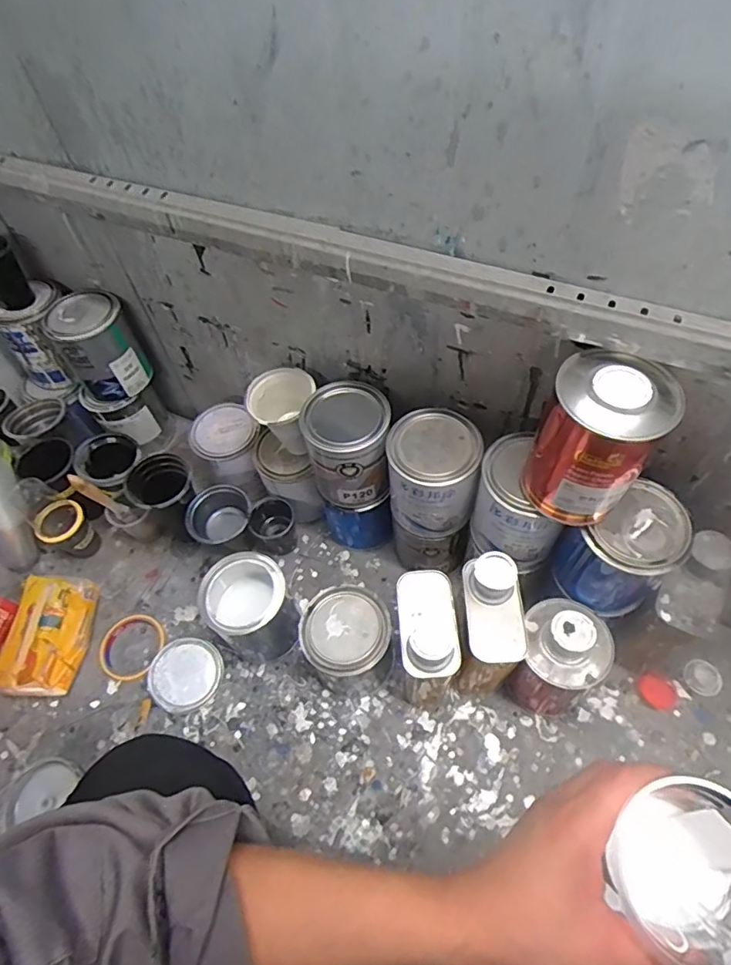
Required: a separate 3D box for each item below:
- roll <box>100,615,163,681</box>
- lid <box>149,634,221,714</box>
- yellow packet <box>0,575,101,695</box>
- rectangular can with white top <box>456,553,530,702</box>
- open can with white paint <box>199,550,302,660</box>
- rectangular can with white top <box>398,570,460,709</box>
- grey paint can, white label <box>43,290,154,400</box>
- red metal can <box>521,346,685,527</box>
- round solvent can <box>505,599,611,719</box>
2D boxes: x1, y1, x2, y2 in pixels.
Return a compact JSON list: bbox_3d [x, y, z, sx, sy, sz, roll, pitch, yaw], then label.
[{"bbox_3d":[-0.333,0.232,0.759,0.099,0.026,0.093,-2,57,3],"label":"roll"},{"bbox_3d":[-0.247,0.265,0.739,0.090,0.021,0.095,-2,57,3],"label":"lid"},{"bbox_3d":[-0.454,0.218,0.764,0.103,0.052,0.160,-2,57,3],"label":"yellow packet"},{"bbox_3d":[0.145,0.177,0.643,0.063,0.205,0.116,-1,57,4],"label":"rectangular can with white top"},{"bbox_3d":[-0.152,0.169,0.726,0.108,0.134,0.099,-2,57,3],"label":"open can with white paint"},{"bbox_3d":[0.066,0.190,0.644,0.071,0.214,0.114,-4,57,2],"label":"rectangular can with white top"},{"bbox_3d":[-0.406,-0.205,0.819,0.105,0.126,0.107,38,68,25],"label":"grey paint can, white label"},{"bbox_3d":[0.208,-0.032,0.496,0.094,0.158,0.088,-2,57,3],"label":"red metal can"},{"bbox_3d":[0.228,0.209,0.637,0.100,0.183,0.094,34,66,23],"label":"round solvent can"}]

